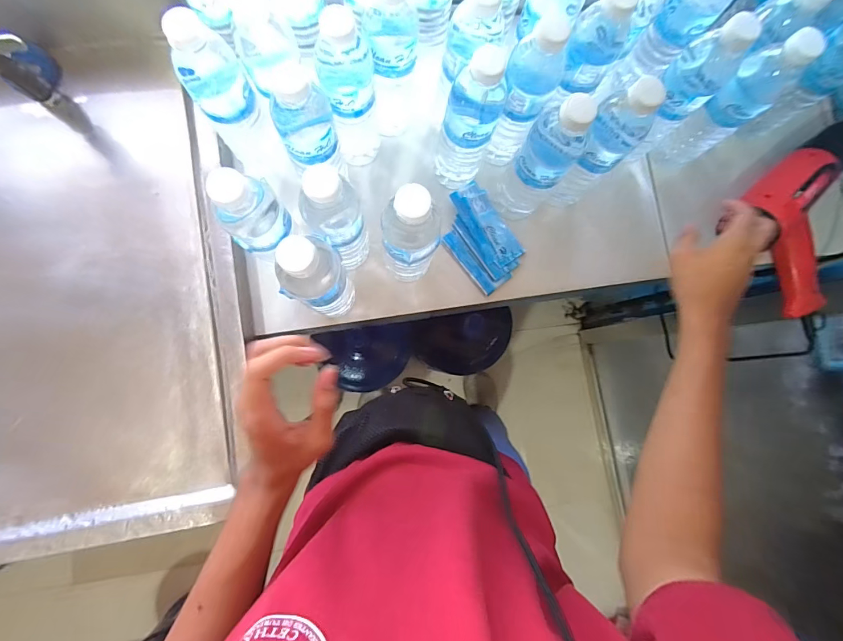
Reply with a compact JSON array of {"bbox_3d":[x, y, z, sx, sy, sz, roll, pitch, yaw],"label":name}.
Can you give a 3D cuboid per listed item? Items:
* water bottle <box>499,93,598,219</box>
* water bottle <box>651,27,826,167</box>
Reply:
[{"bbox_3d":[0.137,-0.183,0.465,0.061,0.212,0.061,0,84,-4],"label":"water bottle"},{"bbox_3d":[0.363,-0.252,0.492,0.058,0.214,0.057,-34,87,-7],"label":"water bottle"}]

